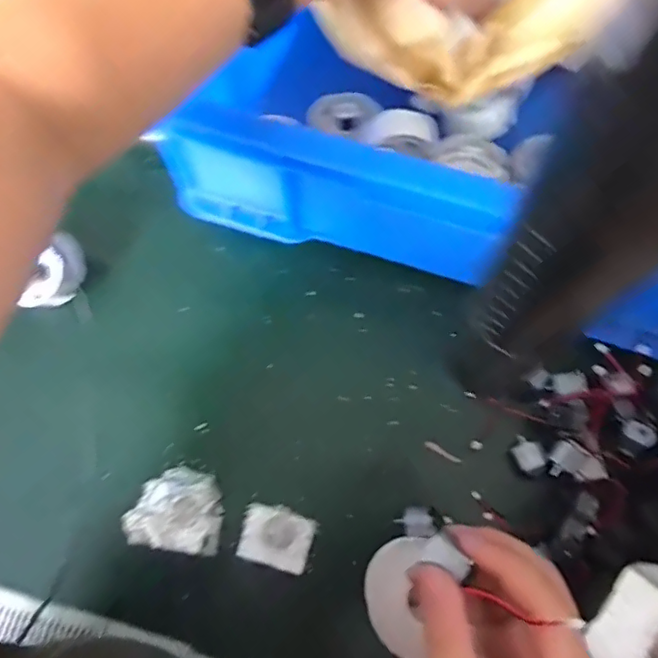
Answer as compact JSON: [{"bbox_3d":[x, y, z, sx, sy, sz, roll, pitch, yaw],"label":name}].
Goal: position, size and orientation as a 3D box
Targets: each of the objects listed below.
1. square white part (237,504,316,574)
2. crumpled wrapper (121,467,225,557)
[{"bbox_3d":[-0.036,0.143,0.384,0.048,0.004,0.036,14,74,5],"label":"square white part"},{"bbox_3d":[-0.107,0.126,0.392,0.067,0.008,0.053,7,73,3],"label":"crumpled wrapper"}]

